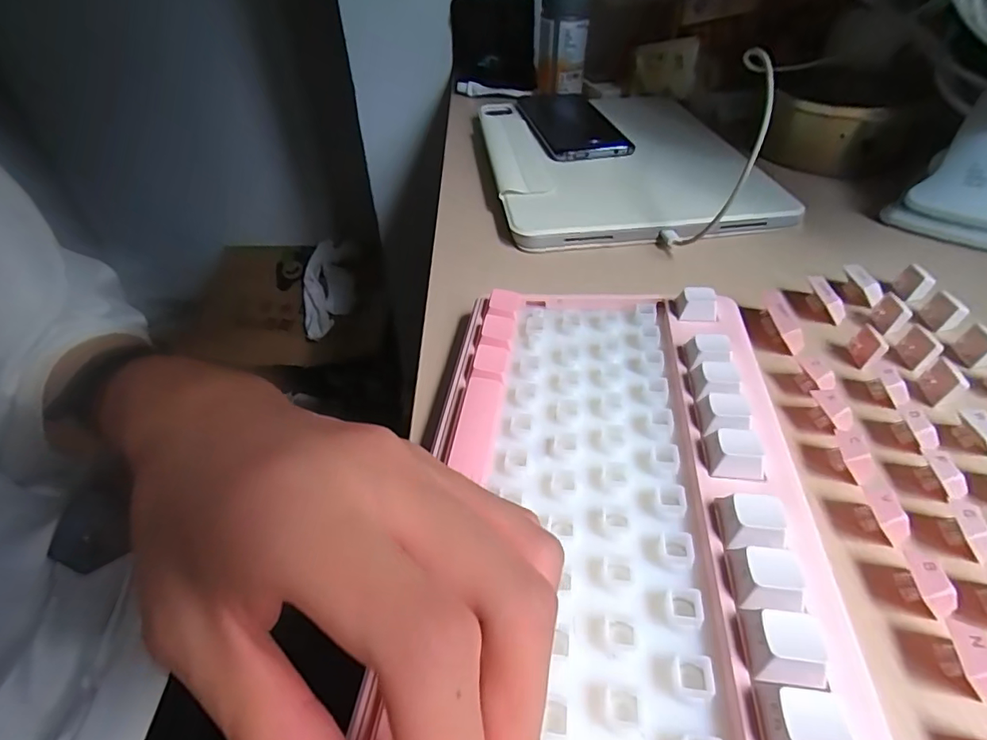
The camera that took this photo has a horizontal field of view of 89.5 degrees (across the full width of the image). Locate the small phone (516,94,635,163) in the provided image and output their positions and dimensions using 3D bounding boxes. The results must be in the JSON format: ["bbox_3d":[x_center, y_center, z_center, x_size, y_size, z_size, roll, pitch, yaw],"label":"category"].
[{"bbox_3d":[0.074,-0.242,0.485,0.076,0.014,0.151,-8,46,-6],"label":"small phone"}]

